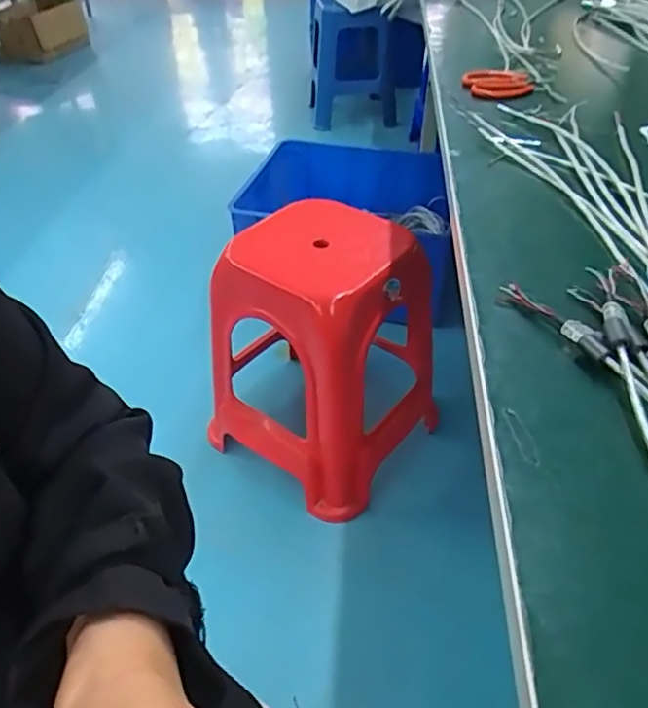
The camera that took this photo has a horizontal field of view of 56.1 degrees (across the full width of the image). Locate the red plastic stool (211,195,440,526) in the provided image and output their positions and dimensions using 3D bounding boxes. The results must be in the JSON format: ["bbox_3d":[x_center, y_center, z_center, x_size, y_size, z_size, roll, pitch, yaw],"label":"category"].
[{"bbox_3d":[0.011,0.007,1.229,0.349,0.500,0.388,28,49,30],"label":"red plastic stool"}]

